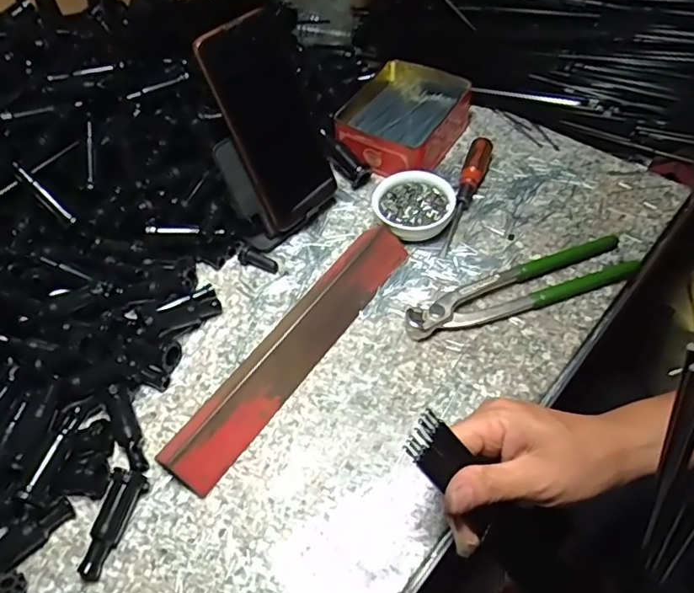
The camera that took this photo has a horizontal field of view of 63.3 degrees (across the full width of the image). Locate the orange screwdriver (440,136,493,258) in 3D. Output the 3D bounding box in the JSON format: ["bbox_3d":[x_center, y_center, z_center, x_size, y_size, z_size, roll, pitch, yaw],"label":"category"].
[{"bbox_3d":[0.111,-0.095,0.520,0.020,0.022,0.134,14,56,14],"label":"orange screwdriver"}]

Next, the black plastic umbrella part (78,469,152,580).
[{"bbox_3d":[-0.153,0.149,0.368,0.022,0.017,0.066,8,55,10],"label":"black plastic umbrella part"}]

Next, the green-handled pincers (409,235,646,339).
[{"bbox_3d":[0.141,-0.006,0.465,0.194,0.024,0.046,-18,55,-9],"label":"green-handled pincers"}]

